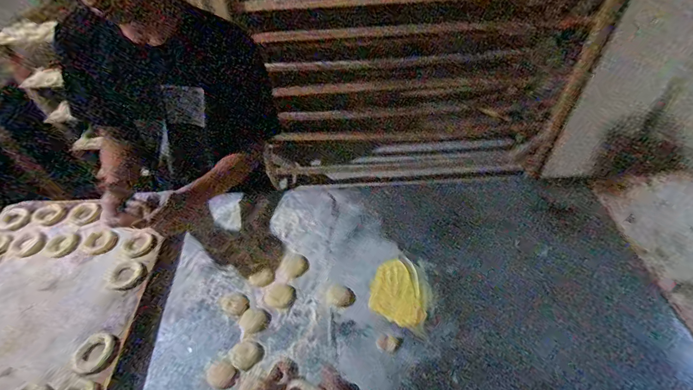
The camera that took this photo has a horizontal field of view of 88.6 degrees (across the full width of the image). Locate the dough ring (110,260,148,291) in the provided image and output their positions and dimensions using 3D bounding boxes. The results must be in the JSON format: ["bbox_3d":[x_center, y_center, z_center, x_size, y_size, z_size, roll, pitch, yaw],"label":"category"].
[{"bbox_3d":[-0.456,0.168,0.742,0.076,0.015,0.064,10,50,12],"label":"dough ring"}]

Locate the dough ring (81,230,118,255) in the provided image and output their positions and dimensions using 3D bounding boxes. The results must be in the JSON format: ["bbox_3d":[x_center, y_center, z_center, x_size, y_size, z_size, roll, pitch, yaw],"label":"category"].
[{"bbox_3d":[-0.556,0.107,0.803,0.079,0.015,0.059,14,51,16],"label":"dough ring"}]

